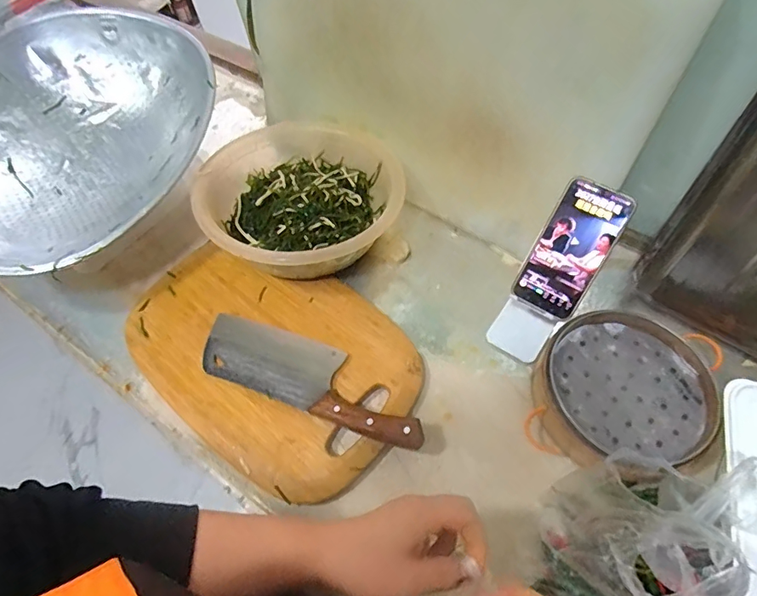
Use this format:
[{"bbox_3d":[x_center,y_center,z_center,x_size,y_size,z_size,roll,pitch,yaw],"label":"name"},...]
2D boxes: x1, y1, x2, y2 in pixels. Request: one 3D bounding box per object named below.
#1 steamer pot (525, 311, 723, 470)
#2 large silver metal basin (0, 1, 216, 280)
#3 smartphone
[{"bbox_3d":[0.263,0.101,0.509,0.183,0.049,0.169,-2,60,3],"label":"steamer pot"},{"bbox_3d":[-0.442,-0.219,0.663,0.388,0.093,0.411,-2,65,4],"label":"large silver metal basin"},{"bbox_3d":[0.207,-0.052,0.508,0.070,0.007,0.144,31,106,20],"label":"smartphone"}]

